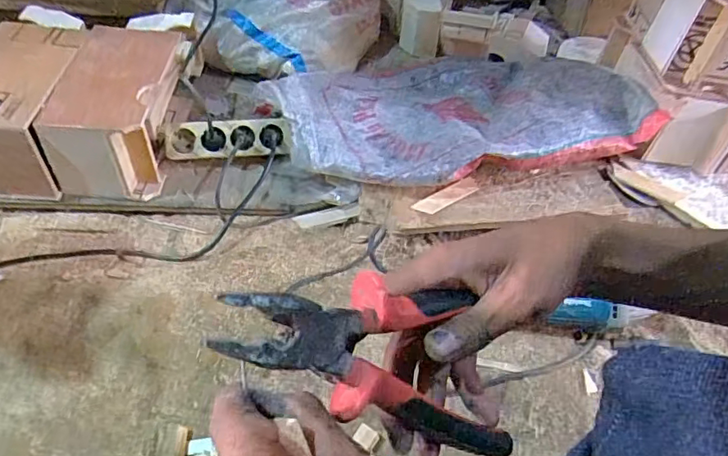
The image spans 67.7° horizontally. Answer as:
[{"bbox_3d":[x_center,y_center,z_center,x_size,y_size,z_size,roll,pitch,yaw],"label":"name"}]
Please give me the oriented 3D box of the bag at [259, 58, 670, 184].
[{"bbox_3d":[0.139,-0.211,0.890,0.561,0.086,0.372,-10,46,-16],"label":"bag"}]

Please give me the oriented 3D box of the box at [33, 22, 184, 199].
[{"bbox_3d":[-0.367,-0.179,0.824,0.132,0.152,0.250,3,44,-3],"label":"box"}]

